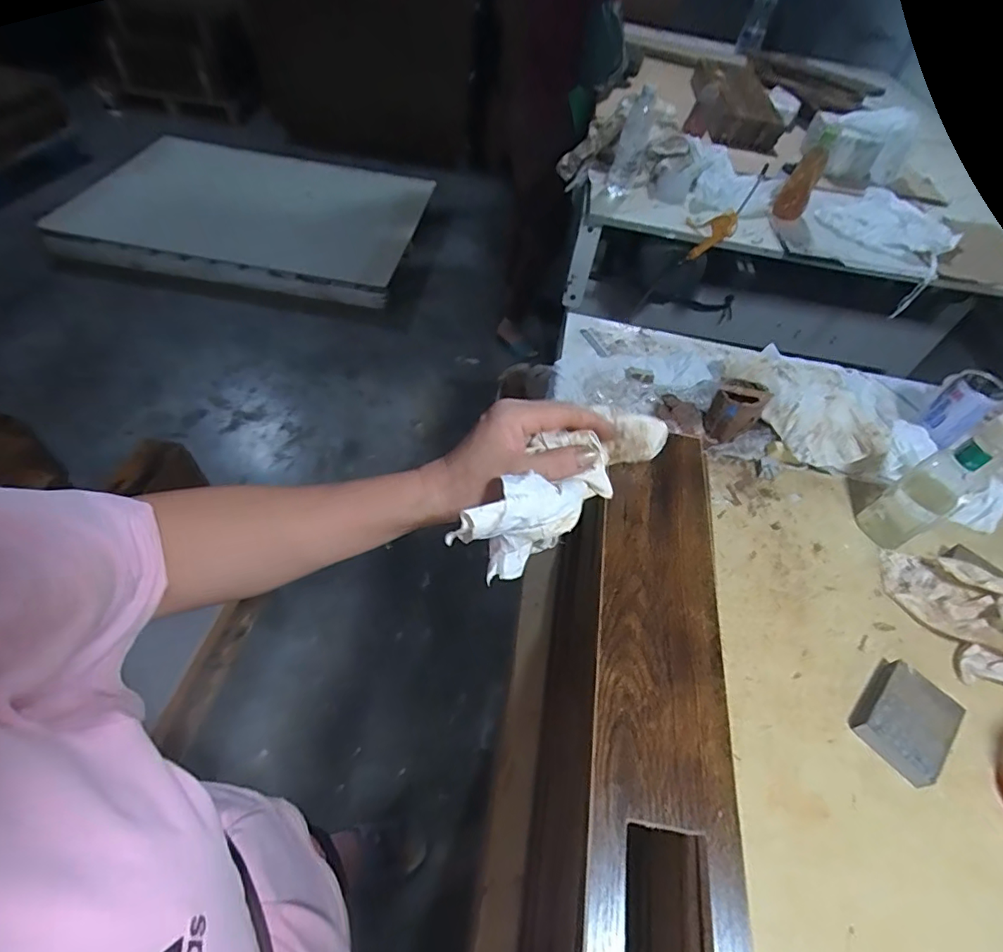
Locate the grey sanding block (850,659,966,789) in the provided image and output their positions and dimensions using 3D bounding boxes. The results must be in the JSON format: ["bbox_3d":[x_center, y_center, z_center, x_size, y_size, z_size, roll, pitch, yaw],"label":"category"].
[{"bbox_3d":[0.408,0.244,0.517,0.104,0.027,0.076,-33,62,-26],"label":"grey sanding block"}]

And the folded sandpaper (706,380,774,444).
[{"bbox_3d":[0.340,-0.099,0.747,0.064,0.066,0.076,35,58,20],"label":"folded sandpaper"}]

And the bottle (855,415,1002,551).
[{"bbox_3d":[0.510,0.010,0.597,0.056,0.193,0.063,-22,58,-20],"label":"bottle"}]

